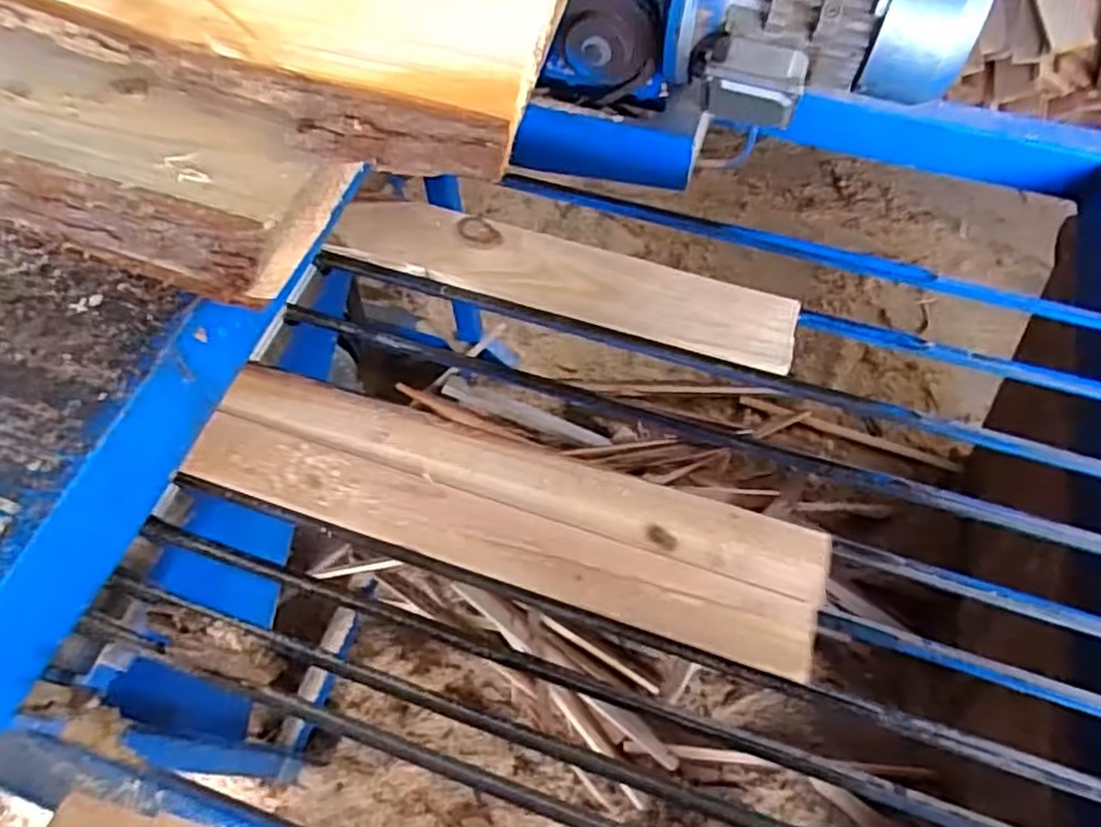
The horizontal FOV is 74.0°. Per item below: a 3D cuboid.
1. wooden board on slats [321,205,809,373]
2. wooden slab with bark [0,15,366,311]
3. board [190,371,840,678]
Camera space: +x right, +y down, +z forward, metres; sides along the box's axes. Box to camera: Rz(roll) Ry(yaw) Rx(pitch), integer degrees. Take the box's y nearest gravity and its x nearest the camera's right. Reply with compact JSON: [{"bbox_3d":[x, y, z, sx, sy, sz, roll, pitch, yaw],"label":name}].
[{"bbox_3d":[0.010,-0.124,0.644,0.406,0.025,0.067,17,62,10],"label":"wooden board on slats"},{"bbox_3d":[-0.397,-0.210,0.517,0.488,0.067,0.140,19,62,11],"label":"wooden slab with bark"},{"bbox_3d":[-0.036,0.064,0.545,0.463,0.020,0.111,16,62,10],"label":"board"}]

